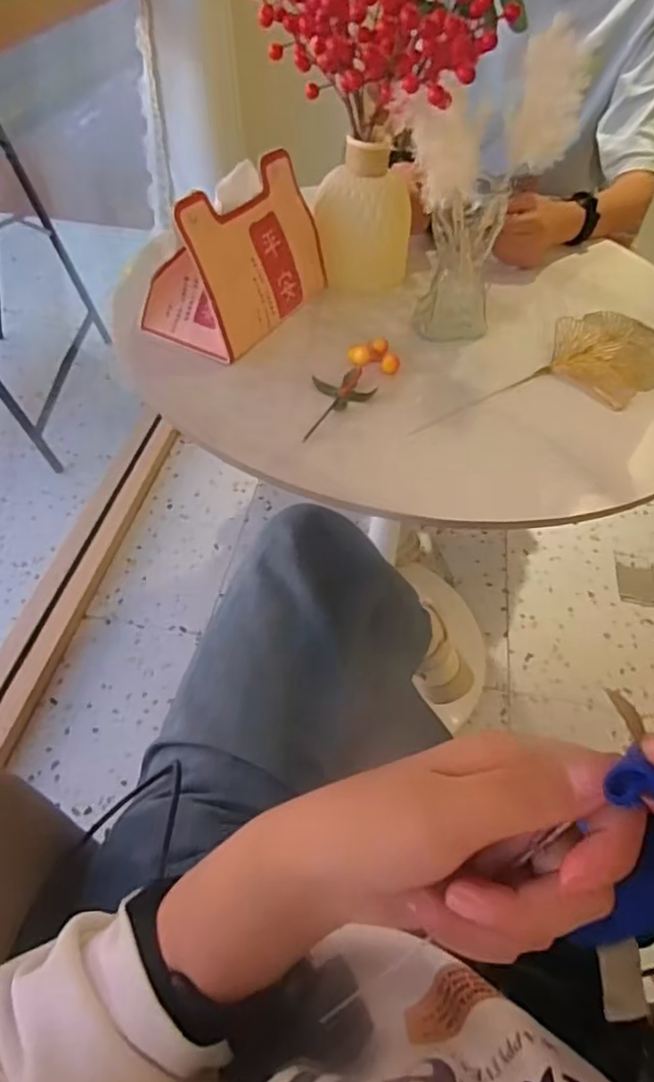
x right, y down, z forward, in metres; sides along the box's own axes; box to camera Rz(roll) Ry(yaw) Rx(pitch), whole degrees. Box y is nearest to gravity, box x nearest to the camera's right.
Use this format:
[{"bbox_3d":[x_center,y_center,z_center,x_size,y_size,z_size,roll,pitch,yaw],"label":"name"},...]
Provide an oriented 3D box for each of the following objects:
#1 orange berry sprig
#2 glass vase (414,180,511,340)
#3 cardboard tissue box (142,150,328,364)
[{"bbox_3d":[0.017,-0.155,0.616,0.054,0.033,0.150,35,54,25],"label":"orange berry sprig"},{"bbox_3d":[0.137,-0.288,0.665,0.071,0.146,0.073,7,48,2],"label":"glass vase"},{"bbox_3d":[-0.090,-0.301,0.670,0.103,0.127,0.206,24,50,17],"label":"cardboard tissue box"}]

